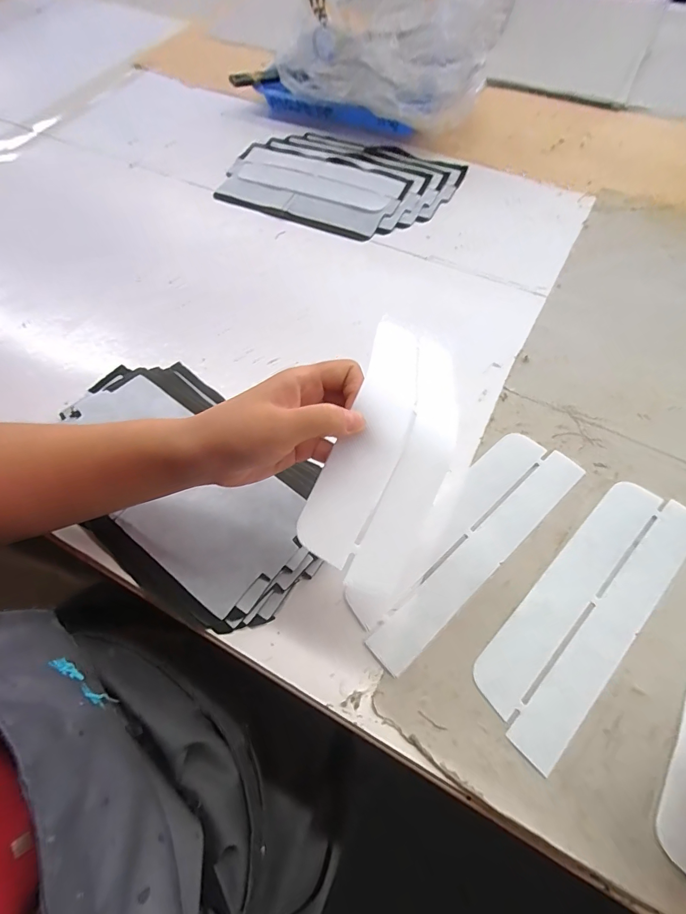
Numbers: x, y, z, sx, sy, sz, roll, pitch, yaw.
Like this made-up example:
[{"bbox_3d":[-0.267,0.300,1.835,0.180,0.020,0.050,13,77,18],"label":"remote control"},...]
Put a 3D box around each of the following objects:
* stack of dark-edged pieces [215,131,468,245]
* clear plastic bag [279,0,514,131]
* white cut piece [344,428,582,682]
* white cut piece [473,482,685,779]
[{"bbox_3d":[-0.005,-0.370,0.543,0.295,0.011,0.181,22,65,12],"label":"stack of dark-edged pieces"},{"bbox_3d":[0.057,-0.533,0.483,0.252,0.190,0.160,-7,64,-2],"label":"clear plastic bag"},{"bbox_3d":[0.098,0.061,0.323,0.224,0.005,0.067,-39,68,-17],"label":"white cut piece"},{"bbox_3d":[0.183,0.105,0.297,0.222,0.004,0.067,-41,69,-18],"label":"white cut piece"}]

